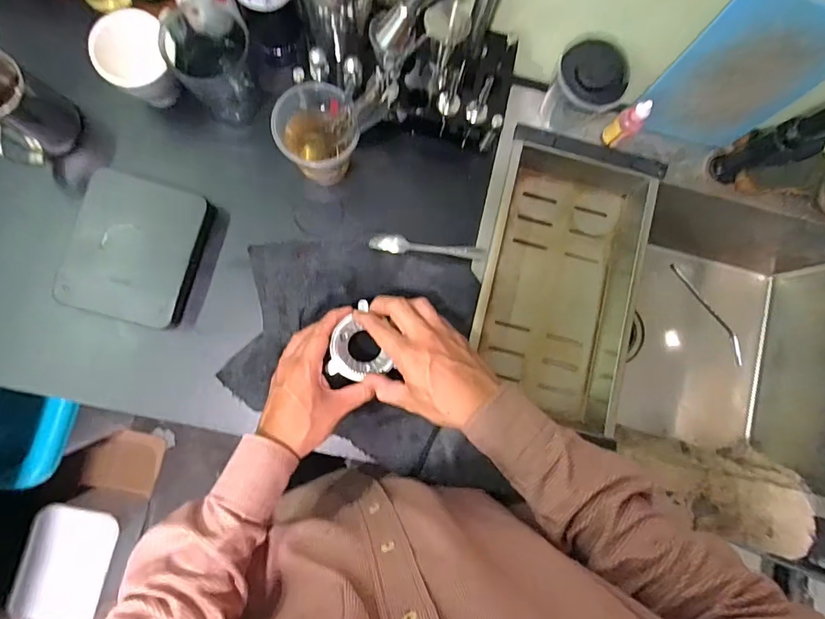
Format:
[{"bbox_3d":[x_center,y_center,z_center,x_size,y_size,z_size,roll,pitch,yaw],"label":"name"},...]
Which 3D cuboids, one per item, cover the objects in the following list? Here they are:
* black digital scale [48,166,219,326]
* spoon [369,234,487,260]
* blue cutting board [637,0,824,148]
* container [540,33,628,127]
[{"bbox_3d":[-0.312,-0.068,0.520,0.129,0.033,0.155,16,83,-4],"label":"black digital scale"},{"bbox_3d":[0.019,-0.074,0.564,0.141,0.015,0.025,10,83,-5],"label":"spoon"},{"bbox_3d":[0.351,-0.248,0.471,0.142,0.221,0.016,14,76,-5],"label":"blue cutting board"},{"bbox_3d":[0.192,-0.252,0.540,0.077,0.108,0.078,1,84,-6],"label":"container"}]

